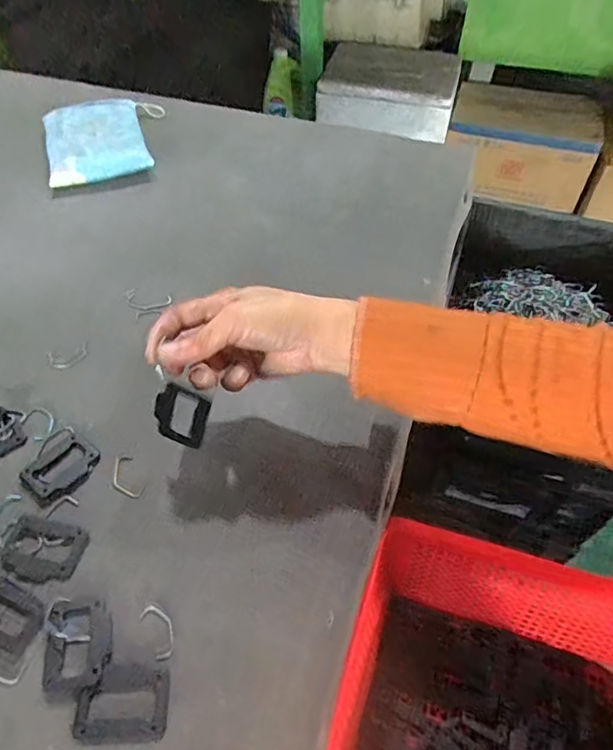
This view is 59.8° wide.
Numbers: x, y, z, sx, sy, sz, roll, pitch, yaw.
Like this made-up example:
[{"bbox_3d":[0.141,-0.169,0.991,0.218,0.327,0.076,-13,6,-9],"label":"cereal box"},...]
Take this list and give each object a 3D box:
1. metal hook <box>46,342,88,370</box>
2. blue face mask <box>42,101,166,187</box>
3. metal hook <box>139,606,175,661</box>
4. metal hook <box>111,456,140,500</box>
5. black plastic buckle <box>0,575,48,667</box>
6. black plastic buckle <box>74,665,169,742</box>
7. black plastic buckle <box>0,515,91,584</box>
[{"bbox_3d":[-0.206,-0.015,0.460,0.033,0.004,0.022,-17,54,-11],"label":"metal hook"},{"bbox_3d":[-0.245,-0.294,0.654,0.143,0.017,0.161,-17,54,-11],"label":"blue face mask"},{"bbox_3d":[-0.091,0.158,0.331,0.016,0.004,0.033,-26,56,-17],"label":"metal hook"},{"bbox_3d":[-0.134,0.075,0.390,0.017,0.004,0.038,-16,54,-11],"label":"metal hook"},{"bbox_3d":[-0.192,0.151,0.332,0.054,0.004,0.039,23,56,18],"label":"black plastic buckle"},{"bbox_3d":[-0.106,0.189,0.307,0.050,0.004,0.036,-1,53,1],"label":"black plastic buckle"},{"bbox_3d":[-0.177,0.116,0.356,0.056,0.004,0.040,10,54,9],"label":"black plastic buckle"}]

